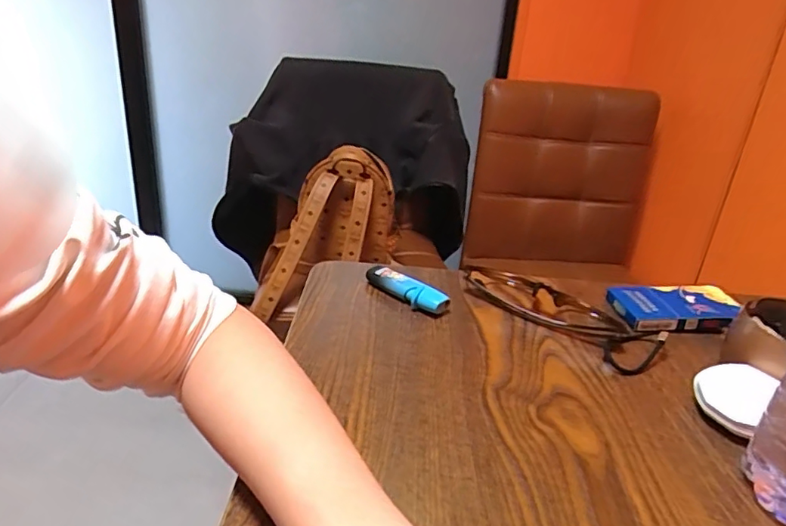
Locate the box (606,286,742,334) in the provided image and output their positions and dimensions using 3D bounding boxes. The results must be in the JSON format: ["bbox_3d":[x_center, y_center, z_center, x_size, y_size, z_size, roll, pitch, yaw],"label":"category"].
[{"bbox_3d":[0.245,0.039,0.473,0.099,0.021,0.060,1,25,-8],"label":"box"}]

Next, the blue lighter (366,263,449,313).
[{"bbox_3d":[0.010,0.023,0.469,0.081,0.020,0.019,25,31,38],"label":"blue lighter"}]

